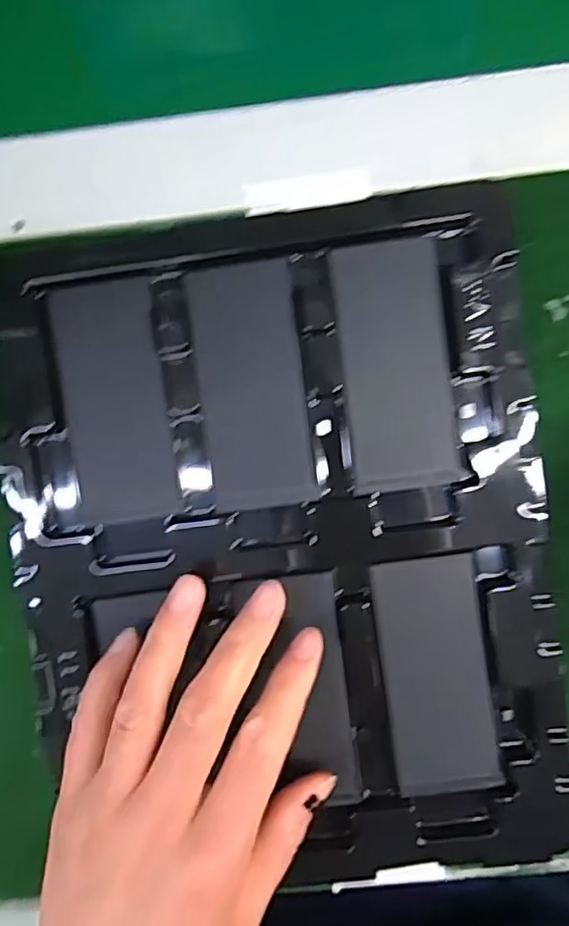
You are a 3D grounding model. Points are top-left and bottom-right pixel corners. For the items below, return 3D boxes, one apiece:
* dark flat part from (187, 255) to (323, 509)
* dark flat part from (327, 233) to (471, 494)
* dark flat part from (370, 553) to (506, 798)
[{"bbox_3d":[-0.013,-0.031,0.253,0.042,0.004,0.099,-7,95,3],"label":"dark flat part"},{"bbox_3d":[0.045,-0.039,0.250,0.042,0.004,0.098,-8,95,3],"label":"dark flat part"},{"bbox_3d":[0.063,0.089,0.258,0.043,0.005,0.098,-9,95,3],"label":"dark flat part"}]

